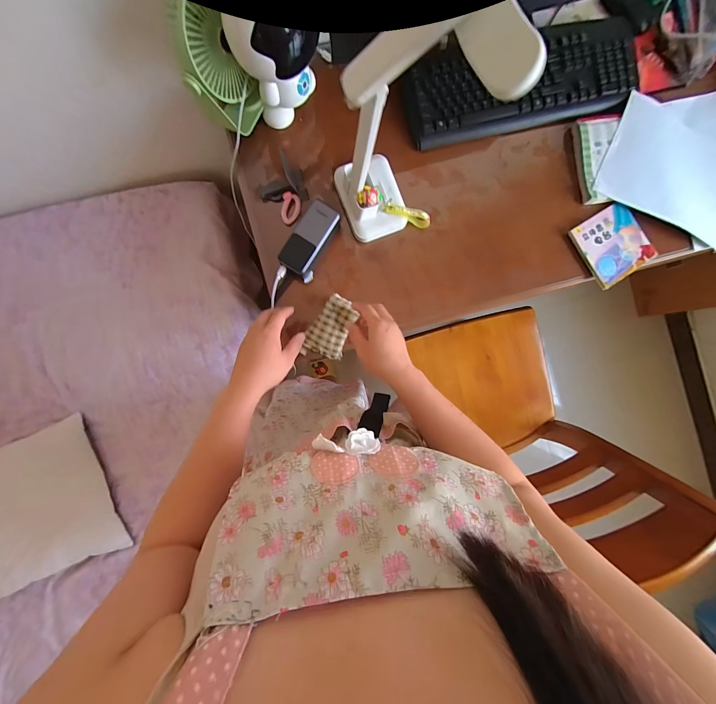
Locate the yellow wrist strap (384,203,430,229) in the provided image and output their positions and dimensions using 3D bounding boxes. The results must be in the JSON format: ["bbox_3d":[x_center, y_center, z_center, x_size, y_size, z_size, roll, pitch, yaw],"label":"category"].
[{"bbox_3d":[0.090,-0.252,0.561,0.088,0.035,0.023,16,92,-6],"label":"yellow wrist strap"}]

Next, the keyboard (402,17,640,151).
[{"bbox_3d":[0.311,-0.514,0.577,0.458,0.018,0.161,-15,89,-3],"label":"keyboard"}]

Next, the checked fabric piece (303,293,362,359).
[{"bbox_3d":[-0.044,-0.044,0.557,0.070,0.018,0.108,29,91,-6],"label":"checked fabric piece"}]

